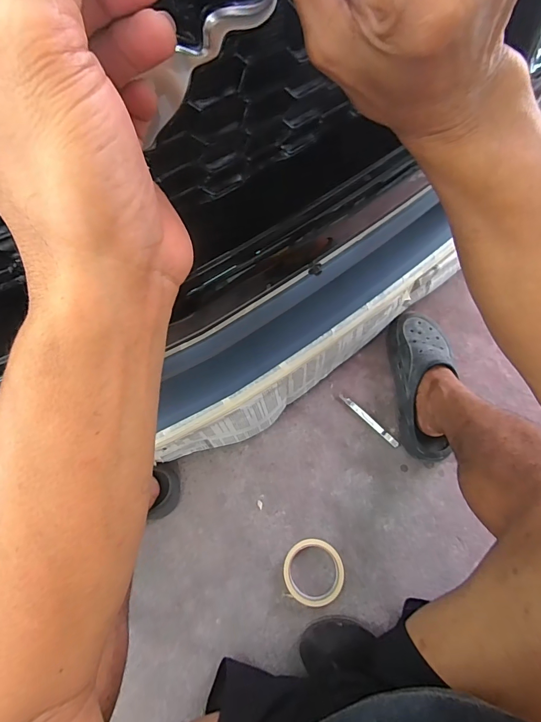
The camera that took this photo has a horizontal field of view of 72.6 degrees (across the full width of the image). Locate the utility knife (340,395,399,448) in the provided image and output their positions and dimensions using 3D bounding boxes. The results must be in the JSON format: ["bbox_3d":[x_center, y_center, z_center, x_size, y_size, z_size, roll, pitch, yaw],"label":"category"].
[{"bbox_3d":[0.189,0.113,0.709,0.014,0.009,0.138,-42,72,-13],"label":"utility knife"}]

